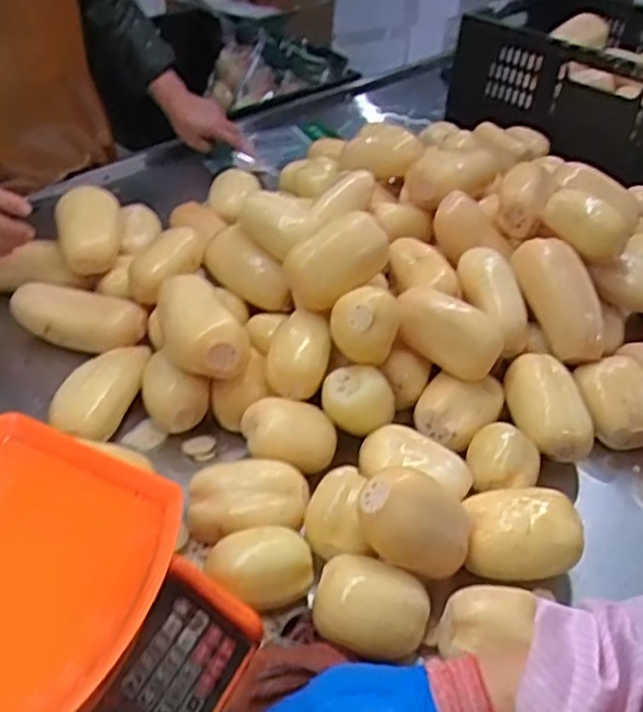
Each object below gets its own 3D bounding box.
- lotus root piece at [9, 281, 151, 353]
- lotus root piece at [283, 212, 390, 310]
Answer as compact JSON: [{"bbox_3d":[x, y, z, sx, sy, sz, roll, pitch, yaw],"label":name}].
[{"bbox_3d":[-0.294,-0.046,0.878,0.166,0.056,0.064,13,41,9],"label":"lotus root piece"},{"bbox_3d":[0.014,-0.109,0.794,0.115,0.076,0.065,-43,26,-19],"label":"lotus root piece"}]

